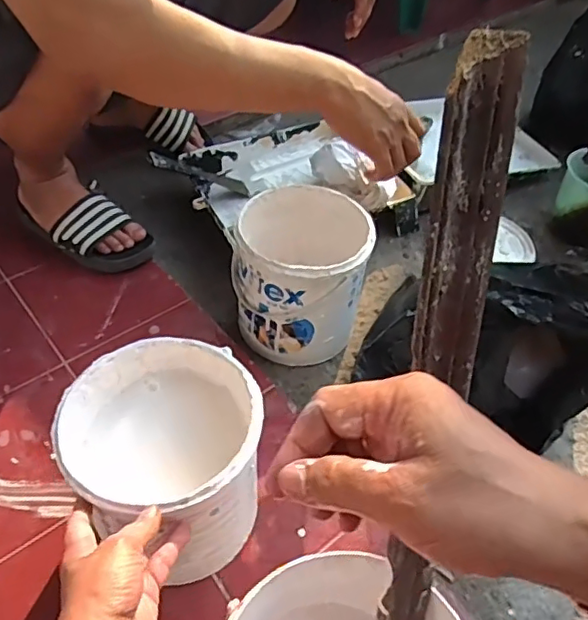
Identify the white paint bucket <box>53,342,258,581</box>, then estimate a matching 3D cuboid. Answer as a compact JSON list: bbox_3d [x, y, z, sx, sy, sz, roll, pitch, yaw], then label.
[{"bbox_3d":[-0.120,0.147,0.577,0.170,0.156,0.177,2,49,-3],"label":"white paint bucket"}]

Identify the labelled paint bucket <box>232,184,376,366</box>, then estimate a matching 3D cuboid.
[{"bbox_3d":[0.005,-0.051,0.832,0.175,0.179,0.184,0,49,-5],"label":"labelled paint bucket"}]

